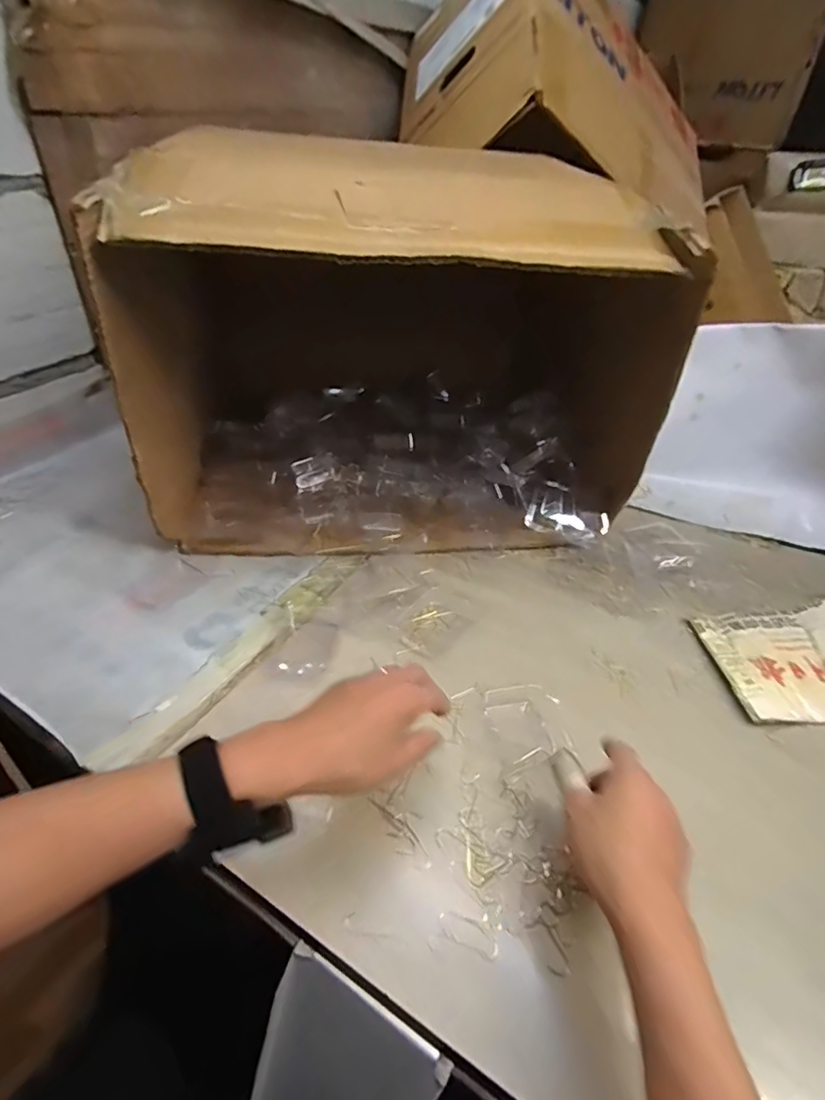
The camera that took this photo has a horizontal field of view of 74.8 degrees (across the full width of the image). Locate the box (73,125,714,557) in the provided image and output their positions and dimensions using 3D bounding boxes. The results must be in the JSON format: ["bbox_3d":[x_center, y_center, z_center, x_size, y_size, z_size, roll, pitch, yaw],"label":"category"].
[{"bbox_3d":[-0.025,-0.249,0.687,0.576,0.367,0.358,-2,41,-8],"label":"box"}]

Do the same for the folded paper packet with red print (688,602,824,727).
[{"bbox_3d":[0.412,0.110,0.562,0.185,0.031,0.138,0,41,-5],"label":"folded paper packet with red print"}]

